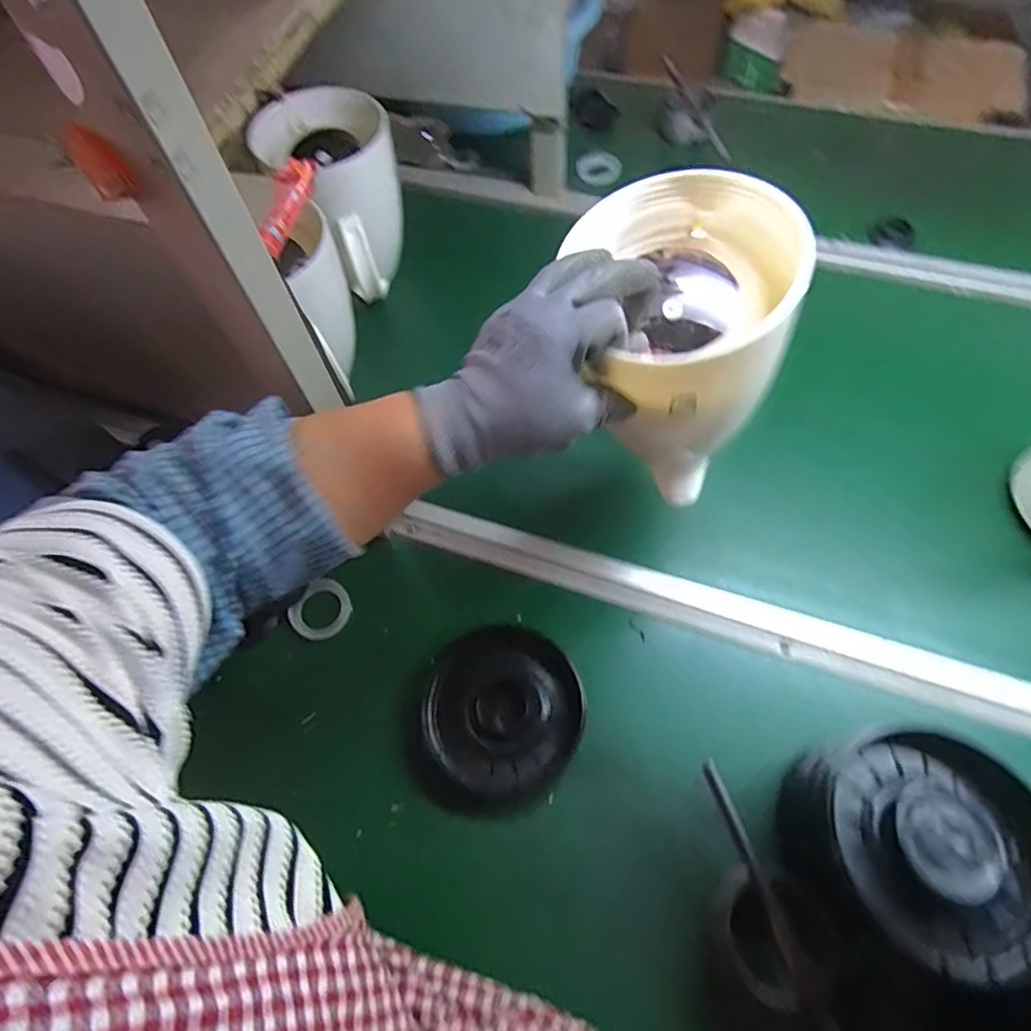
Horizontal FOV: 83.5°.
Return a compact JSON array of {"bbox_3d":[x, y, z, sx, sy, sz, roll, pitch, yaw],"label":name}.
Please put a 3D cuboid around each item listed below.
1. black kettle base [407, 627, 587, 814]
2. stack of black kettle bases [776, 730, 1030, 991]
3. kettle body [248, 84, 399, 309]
[{"bbox_3d":[-0.017,0.181,0.518,0.139,0.033,0.158,29,67,18],"label":"black kettle base"},{"bbox_3d":[0.280,0.231,0.411,0.140,0.109,0.139,-29,64,-12],"label":"stack of black kettle bases"},{"bbox_3d":[-0.194,-0.361,0.675,0.116,0.192,0.136,34,69,20],"label":"kettle body"}]

